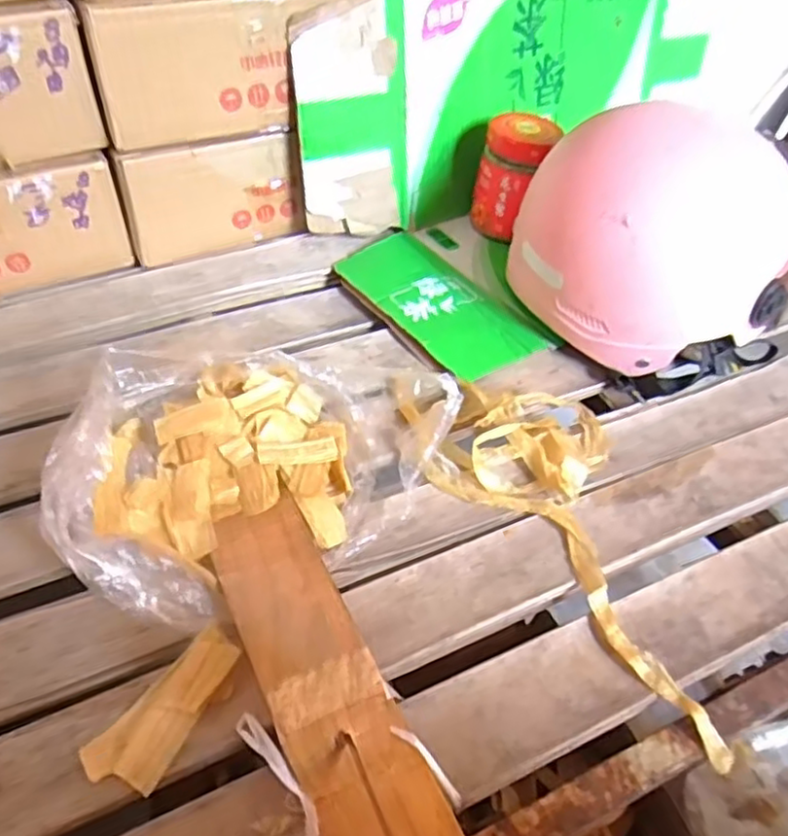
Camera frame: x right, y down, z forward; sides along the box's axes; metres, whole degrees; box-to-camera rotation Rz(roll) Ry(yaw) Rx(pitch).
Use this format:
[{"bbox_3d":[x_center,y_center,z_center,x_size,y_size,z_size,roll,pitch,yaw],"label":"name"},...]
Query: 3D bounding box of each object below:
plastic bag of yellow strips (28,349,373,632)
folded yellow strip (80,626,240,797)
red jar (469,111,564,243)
[{"bbox_3d":[-0.105,0.028,0.432,0.198,0.086,0.186,-4,48,-7],"label":"plastic bag of yellow strips"},{"bbox_3d":[-0.122,0.153,0.364,0.039,0.014,0.087,23,48,14],"label":"folded yellow strip"},{"bbox_3d":[0.121,-0.231,0.664,0.069,0.104,0.065,4,46,-4],"label":"red jar"}]

